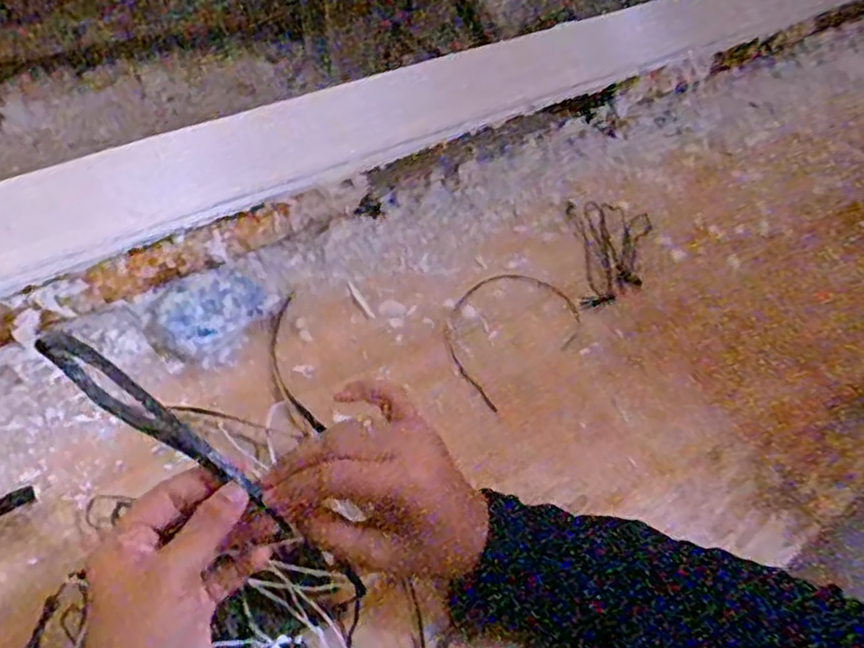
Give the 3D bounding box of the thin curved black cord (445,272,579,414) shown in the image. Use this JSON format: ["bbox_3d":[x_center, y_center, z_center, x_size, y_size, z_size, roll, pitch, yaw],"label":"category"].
[{"bbox_3d":[0.063,0.002,0.609,0.100,0.009,0.148,37,53,26],"label":"thin curved black cord"}]

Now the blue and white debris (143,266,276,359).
[{"bbox_3d":[-0.177,-0.012,0.563,0.095,0.024,0.071,-23,53,-27],"label":"blue and white debris"}]

